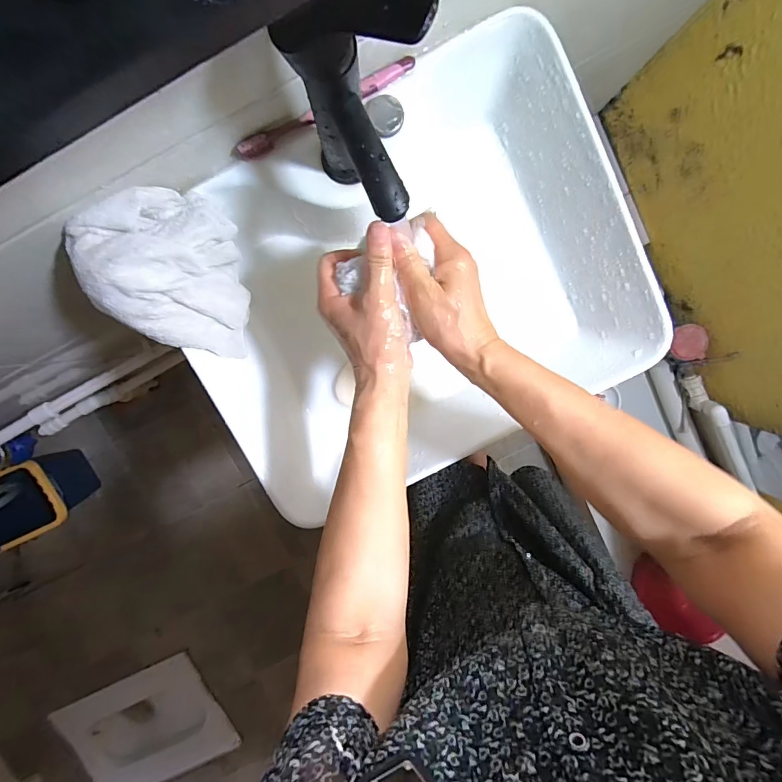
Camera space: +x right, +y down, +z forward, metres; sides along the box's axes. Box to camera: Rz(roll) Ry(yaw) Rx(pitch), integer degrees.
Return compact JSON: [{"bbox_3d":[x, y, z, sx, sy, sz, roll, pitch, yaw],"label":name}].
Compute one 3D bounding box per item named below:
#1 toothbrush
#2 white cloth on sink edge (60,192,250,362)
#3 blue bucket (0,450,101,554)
[{"bbox_3d":[-0.060,-0.267,0.395,0.186,0.016,0.016,-27,97,2],"label":"toothbrush"},{"bbox_3d":[-0.218,-0.110,0.414,0.153,0.050,0.160,-8,109,-35],"label":"white cloth on sink edge"},{"bbox_3d":[-1.124,0.369,1.179,0.524,0.241,0.198,-32,97,-11],"label":"blue bucket"}]

